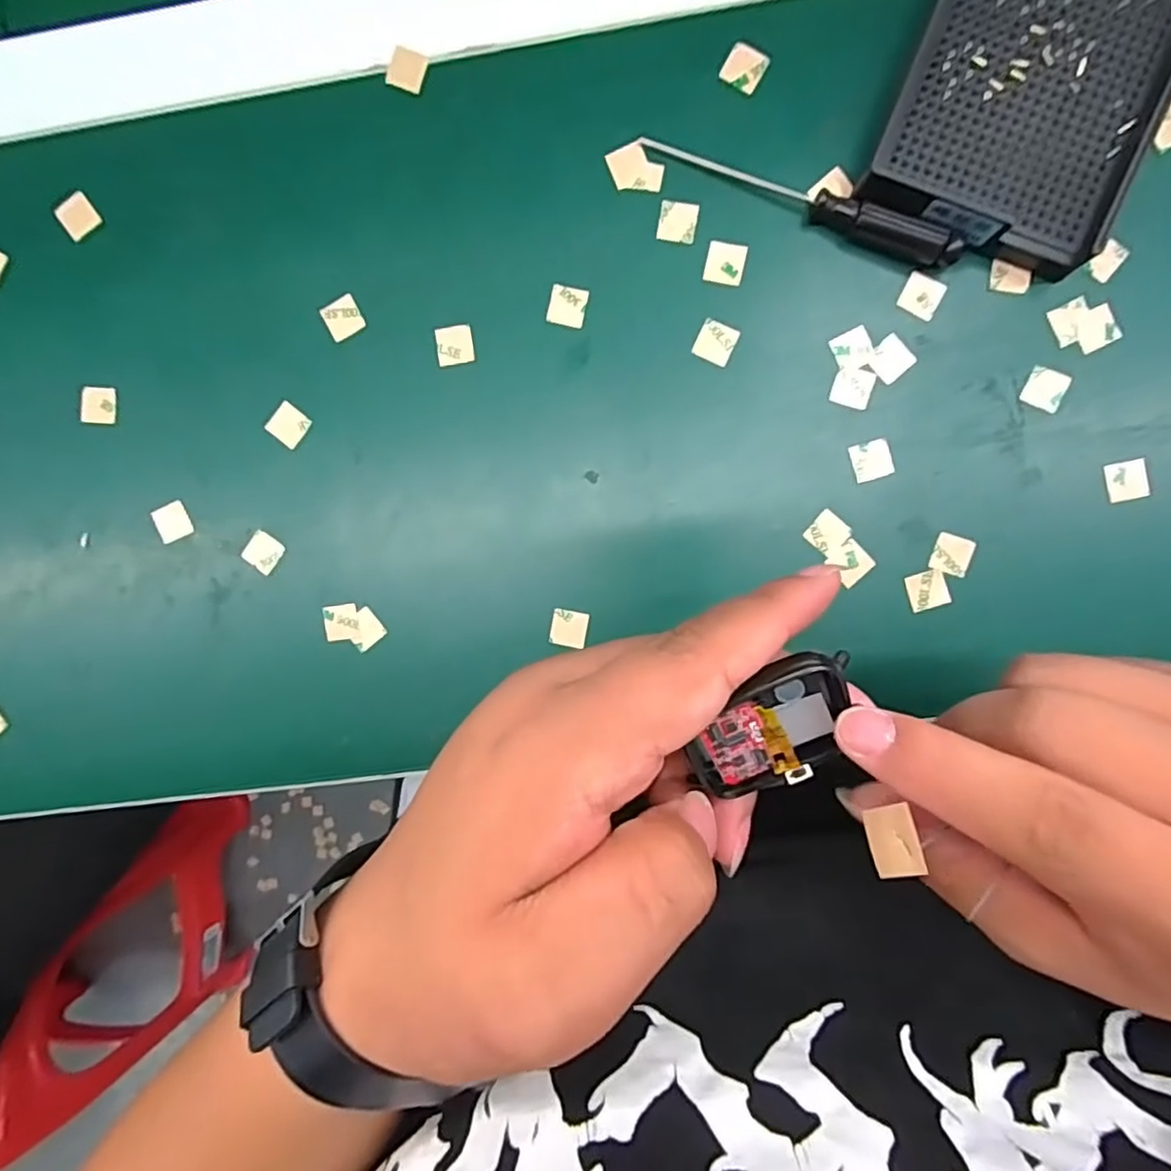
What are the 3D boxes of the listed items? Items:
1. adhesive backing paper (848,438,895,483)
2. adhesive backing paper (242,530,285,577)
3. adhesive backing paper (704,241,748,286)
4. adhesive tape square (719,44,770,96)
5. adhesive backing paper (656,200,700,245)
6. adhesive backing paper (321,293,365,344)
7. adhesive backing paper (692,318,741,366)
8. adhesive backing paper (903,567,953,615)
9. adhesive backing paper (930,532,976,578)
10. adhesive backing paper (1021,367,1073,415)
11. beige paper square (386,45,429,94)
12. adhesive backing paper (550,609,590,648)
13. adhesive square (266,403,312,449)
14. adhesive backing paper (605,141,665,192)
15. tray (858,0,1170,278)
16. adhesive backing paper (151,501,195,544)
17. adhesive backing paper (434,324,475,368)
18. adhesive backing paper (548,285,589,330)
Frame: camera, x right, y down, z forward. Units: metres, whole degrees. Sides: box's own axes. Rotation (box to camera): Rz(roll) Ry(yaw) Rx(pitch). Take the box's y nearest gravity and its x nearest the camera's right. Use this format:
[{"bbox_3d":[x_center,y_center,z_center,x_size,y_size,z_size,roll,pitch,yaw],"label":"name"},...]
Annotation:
[{"bbox_3d":[0.118,-0.052,0.267,0.016,0.004,0.016,-16,92,5],"label":"adhesive backing paper"},{"bbox_3d":[-0.143,-0.015,0.288,0.015,0.004,0.015,37,90,-11],"label":"adhesive backing paper"},{"bbox_3d":[0.058,-0.133,0.267,0.015,0.004,0.016,12,98,5],"label":"adhesive backing paper"},{"bbox_3d":[0.064,-0.209,0.262,0.016,0.004,0.017,28,97,3],"label":"adhesive tape square"},{"bbox_3d":[0.038,-0.150,0.266,0.016,0.004,0.016,10,94,3],"label":"adhesive backing paper"},{"bbox_3d":[-0.104,-0.115,0.279,0.016,0.004,0.015,-29,99,1],"label":"adhesive backing paper"},{"bbox_3d":[0.054,-0.101,0.268,0.016,0.004,0.016,25,95,2],"label":"adhesive backing paper"},{"bbox_3d":[0.143,0.002,0.269,0.015,0.004,0.016,-18,92,5],"label":"adhesive backing paper"},{"bbox_3d":[0.152,-0.013,0.268,0.014,0.004,0.016,19,96,6],"label":"adhesive backing paper"},{"bbox_3d":[0.186,-0.079,0.262,0.016,0.004,0.016,24,94,5],"label":"adhesive backing paper"},{"bbox_3d":[-0.074,-0.215,0.270,0.016,0.004,0.015,23,95,-1],"label":"beige paper square"},{"bbox_3d":[-0.007,0.019,0.280,0.016,0.004,0.015,9,94,3],"label":"adhesive backing paper"},{"bbox_3d":[-0.130,-0.070,0.283,0.015,0.004,0.016,39,86,-3],"label":"adhesive square"},{"bbox_3d":[0.021,-0.171,0.265,0.020,0.004,0.021,-24,92,5],"label":"adhesive backing paper"},{"bbox_3d":[0.172,-0.199,0.244,0.090,0.023,0.141,20,95,2],"label":"tray"},{"bbox_3d":[-0.184,-0.028,0.290,0.015,0.004,0.017,-20,91,-4],"label":"adhesive backing paper"},{"bbox_3d":[-0.056,-0.102,0.277,0.016,0.004,0.016,-9,94,2],"label":"adhesive backing paper"},{"bbox_3d":[-0.007,-0.117,0.272,0.016,0.004,0.016,14,97,2],"label":"adhesive backing paper"}]

